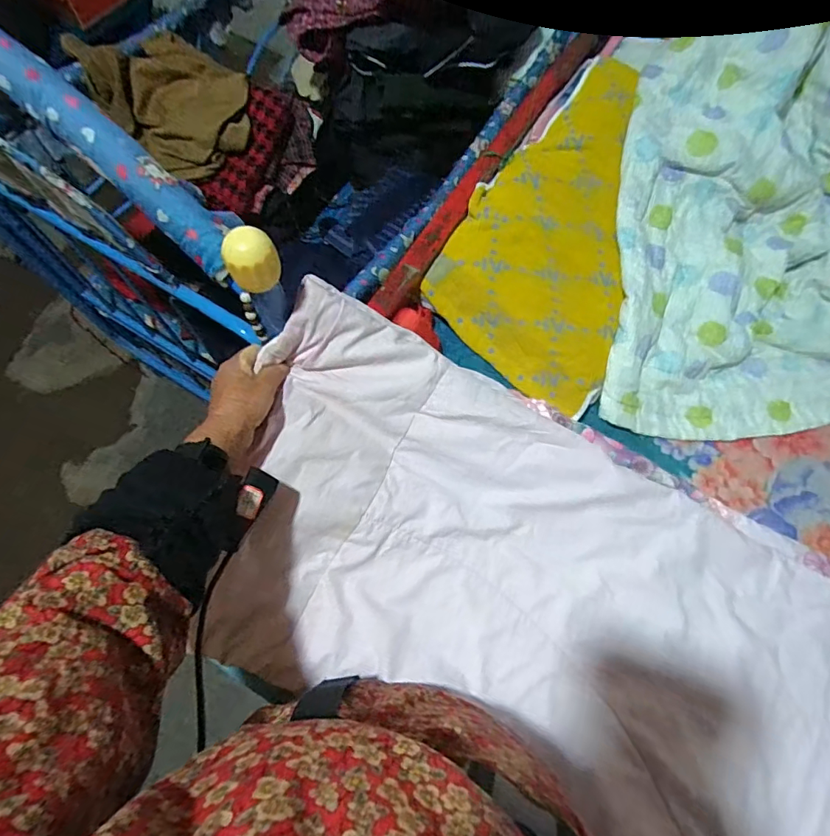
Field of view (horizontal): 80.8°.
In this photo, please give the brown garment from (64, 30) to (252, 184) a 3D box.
[{"bbox_3d":[-0.424,-0.567,0.865,0.234,0.128,0.231,-32,72,-12],"label":"brown garment"}]

